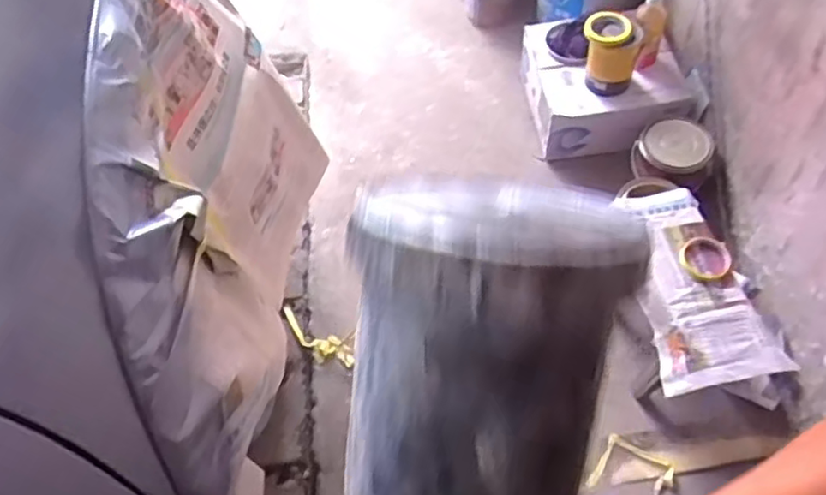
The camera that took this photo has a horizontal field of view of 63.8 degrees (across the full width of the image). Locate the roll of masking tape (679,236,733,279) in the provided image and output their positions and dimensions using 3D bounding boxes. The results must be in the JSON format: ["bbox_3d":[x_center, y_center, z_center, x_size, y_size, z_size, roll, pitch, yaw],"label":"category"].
[{"bbox_3d":[0.536,0.018,1.213,0.090,0.028,0.084,33,64,20],"label":"roll of masking tape"}]

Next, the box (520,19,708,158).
[{"bbox_3d":[0.487,-0.405,1.701,0.363,0.193,0.357,-5,57,-2],"label":"box"}]

